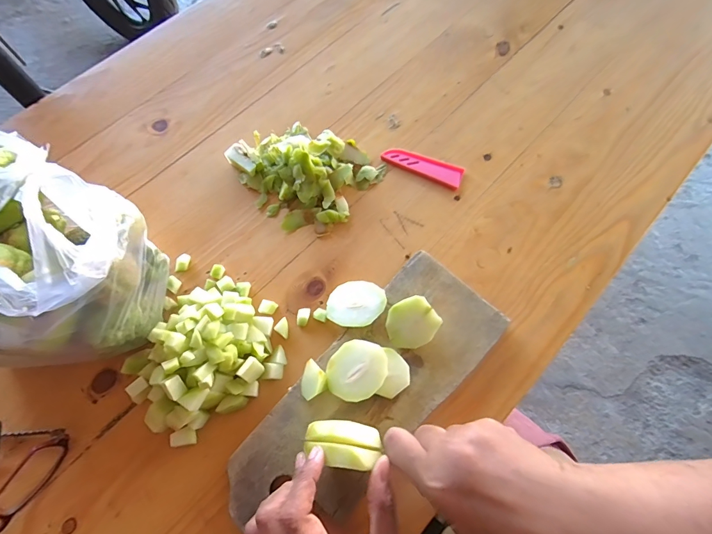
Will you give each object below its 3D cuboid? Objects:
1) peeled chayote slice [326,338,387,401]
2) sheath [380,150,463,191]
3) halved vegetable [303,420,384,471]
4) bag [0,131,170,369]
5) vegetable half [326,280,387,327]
[{"bbox_3d":[0.001,0.083,0.304,0.050,0.006,0.044,-27,72,-11],"label":"peeled chayote slice"},{"bbox_3d":[0.072,-0.110,0.407,0.087,0.007,0.027,24,70,8],"label":"sheath"},{"bbox_3d":[-0.009,0.124,0.262,0.053,0.017,0.028,7,69,2],"label":"halved vegetable"},{"bbox_3d":[-0.234,-0.020,0.301,0.126,0.134,0.174,-10,69,-5],"label":"bag"},{"bbox_3d":[0.001,0.034,0.341,0.053,0.012,0.043,-1,58,13],"label":"vegetable half"}]

